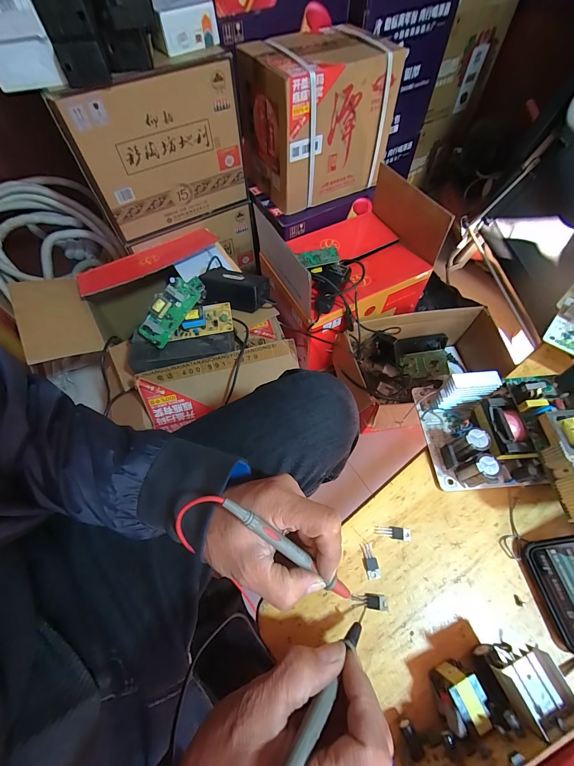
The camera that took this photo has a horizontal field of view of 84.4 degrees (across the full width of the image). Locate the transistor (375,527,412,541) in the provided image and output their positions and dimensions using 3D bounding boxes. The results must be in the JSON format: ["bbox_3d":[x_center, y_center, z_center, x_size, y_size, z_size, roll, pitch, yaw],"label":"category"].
[{"bbox_3d":[0.096,0.134,0.284,0.032,0.004,0.010,6,62,4],"label":"transistor"}]

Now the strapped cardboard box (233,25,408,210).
[{"bbox_3d":[0.075,-0.673,0.827,0.350,0.299,0.222,-29,65,-14],"label":"strapped cardboard box"}]

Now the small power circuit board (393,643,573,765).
[{"bbox_3d":[0.119,0.211,0.204,0.114,0.057,0.037,-21,63,-10],"label":"small power circuit board"}]

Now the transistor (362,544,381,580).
[{"bbox_3d":[0.072,0.154,0.273,0.011,0.004,0.026,-10,62,-5],"label":"transistor"}]

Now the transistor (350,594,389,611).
[{"bbox_3d":[0.068,0.179,0.259,0.030,0.004,0.010,5,61,4],"label":"transistor"}]

